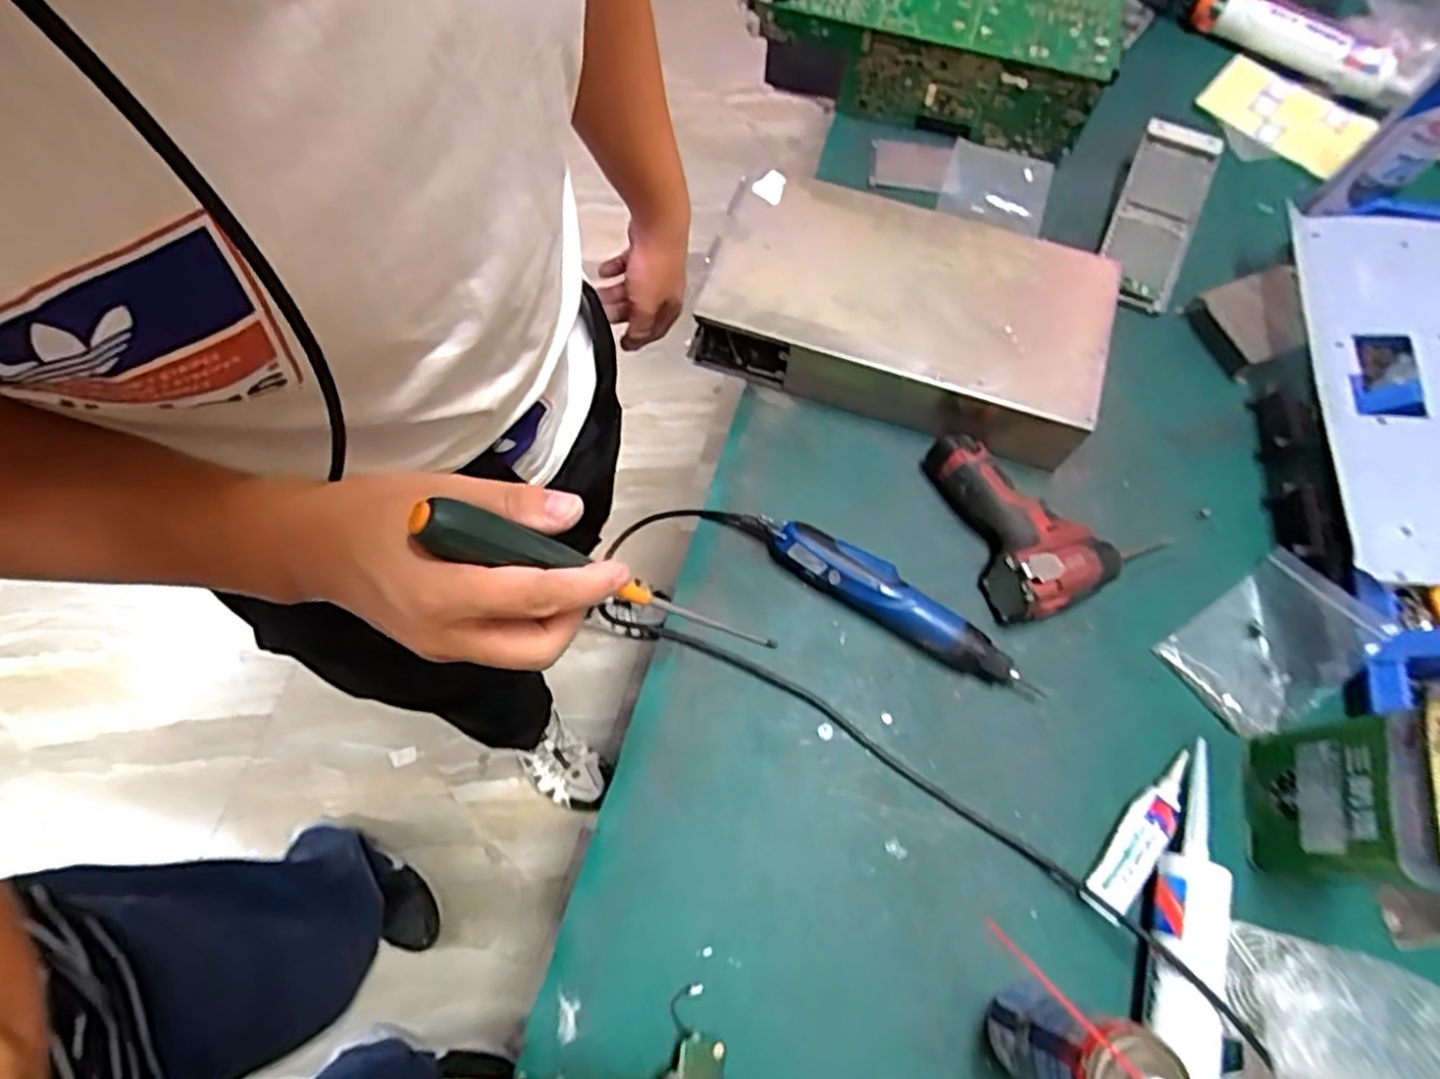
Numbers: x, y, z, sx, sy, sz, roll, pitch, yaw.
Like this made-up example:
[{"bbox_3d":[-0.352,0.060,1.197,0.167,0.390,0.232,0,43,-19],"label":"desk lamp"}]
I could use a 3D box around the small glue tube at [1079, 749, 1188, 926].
[{"bbox_3d":[0.349,0.244,0.616,0.035,0.016,0.149,38,71,13],"label":"small glue tube"}]

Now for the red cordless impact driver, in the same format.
[{"bbox_3d":[0.294,-0.029,0.703,0.136,0.066,0.192,-17,69,-9],"label":"red cordless impact driver"}]

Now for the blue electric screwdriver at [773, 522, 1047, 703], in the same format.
[{"bbox_3d":[0.164,0.062,0.676,0.263,0.044,0.049,31,70,11],"label":"blue electric screwdriver"}]

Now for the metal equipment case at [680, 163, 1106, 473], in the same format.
[{"bbox_3d":[0.187,-0.234,0.762,0.383,0.094,0.228,20,68,7],"label":"metal equipment case"}]

